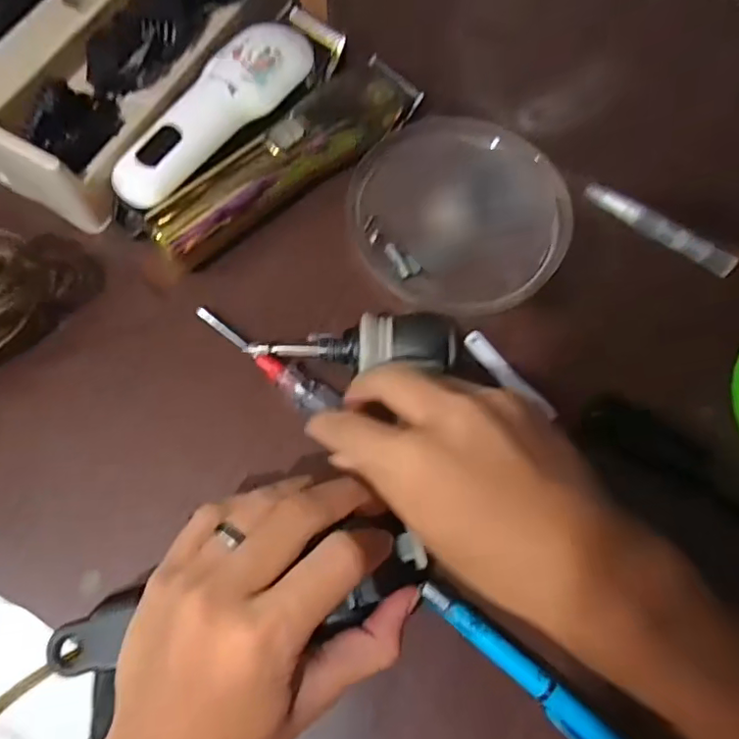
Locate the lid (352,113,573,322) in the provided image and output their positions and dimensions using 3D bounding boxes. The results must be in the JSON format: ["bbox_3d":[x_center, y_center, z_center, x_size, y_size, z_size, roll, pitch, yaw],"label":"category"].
[{"bbox_3d":[0.055,-0.095,0.338,0.128,0.021,0.122,0,72,-1],"label":"lid"}]

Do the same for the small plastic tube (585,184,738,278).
[{"bbox_3d":[0.176,-0.086,0.334,0.096,0.013,0.011,35,74,10],"label":"small plastic tube"}]

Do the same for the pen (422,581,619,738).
[{"bbox_3d":[0.074,0.144,0.256,0.119,0.009,0.014,40,75,11],"label":"pen"}]

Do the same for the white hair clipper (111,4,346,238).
[{"bbox_3d":[-0.086,-0.155,0.336,0.051,0.038,0.181,36,74,10],"label":"white hair clipper"}]

